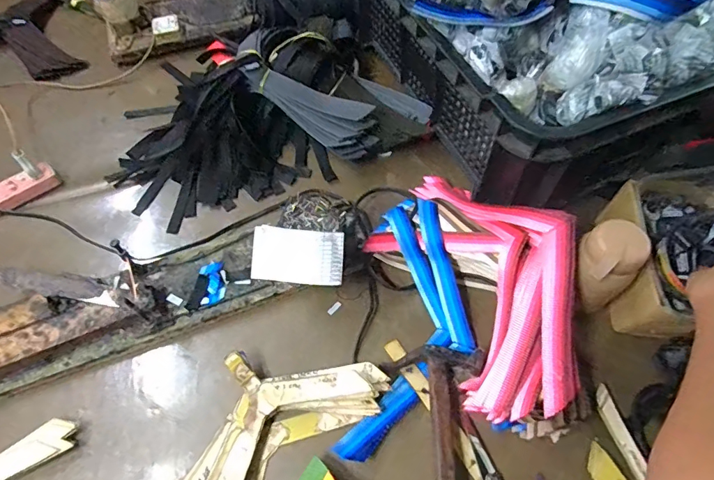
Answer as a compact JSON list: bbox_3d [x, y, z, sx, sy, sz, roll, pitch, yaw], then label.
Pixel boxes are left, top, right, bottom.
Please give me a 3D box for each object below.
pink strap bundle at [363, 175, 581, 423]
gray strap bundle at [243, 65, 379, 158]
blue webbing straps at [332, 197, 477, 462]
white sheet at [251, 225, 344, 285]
[{"bbox_3d":[0.152,0.033,0.527,0.182,0.092,0.322,-28,64,-14],"label":"pink strap bundle"},{"bbox_3d":[-0.067,-0.194,0.642,0.208,0.044,0.074,30,65,-1],"label":"gray strap bundle"},{"bbox_3d":[0.075,0.100,0.535,0.135,0.050,0.314,8,62,5],"label":"blue webbing straps"},{"bbox_3d":[-0.066,0.018,0.500,0.100,0.009,0.061,5,93,-3],"label":"white sheet"}]

